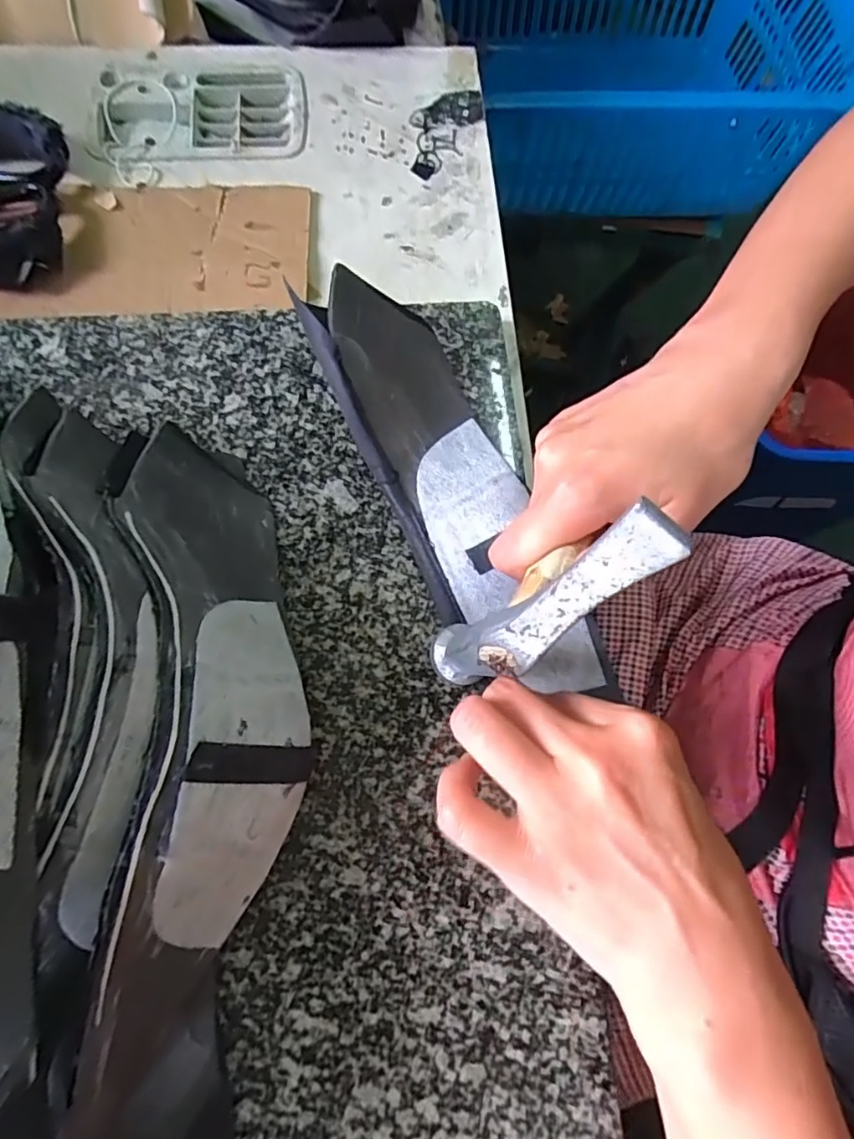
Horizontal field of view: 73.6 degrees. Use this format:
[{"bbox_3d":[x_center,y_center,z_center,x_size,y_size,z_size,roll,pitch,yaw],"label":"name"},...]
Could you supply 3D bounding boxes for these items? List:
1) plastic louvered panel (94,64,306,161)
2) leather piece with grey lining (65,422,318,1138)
[{"bbox_3d":[-0.157,-0.321,0.402,0.139,0.017,0.085,-6,76,-5],"label":"plastic louvered panel"},{"bbox_3d":[-0.093,0.088,0.238,0.083,0.070,0.327,-1,75,-4],"label":"leather piece with grey lining"}]

